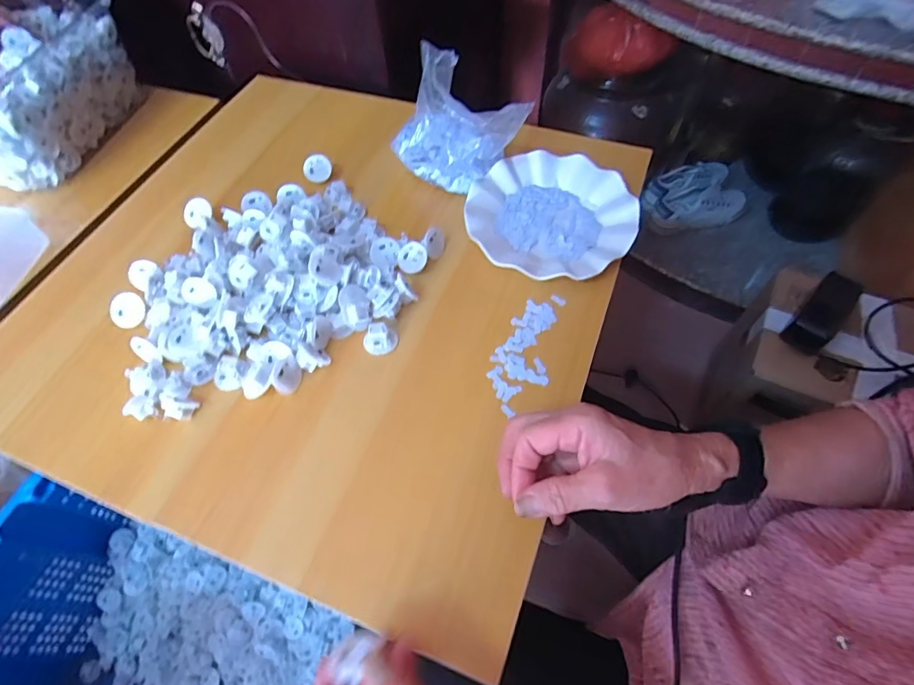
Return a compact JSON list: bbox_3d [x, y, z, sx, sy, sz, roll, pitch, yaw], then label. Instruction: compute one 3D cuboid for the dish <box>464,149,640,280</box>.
[{"bbox_3d":[0.102,-0.141,0.528,0.177,0.019,0.178,-1,59,2],"label":"dish"}]

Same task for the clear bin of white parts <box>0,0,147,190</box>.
[{"bbox_3d":[-0.667,-0.376,0.707,0.276,0.132,0.305,13,60,10],"label":"clear bin of white parts"}]

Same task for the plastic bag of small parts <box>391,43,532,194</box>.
[{"bbox_3d":[-0.002,-0.239,0.535,0.155,0.113,0.079,34,66,21],"label":"plastic bag of small parts"}]

